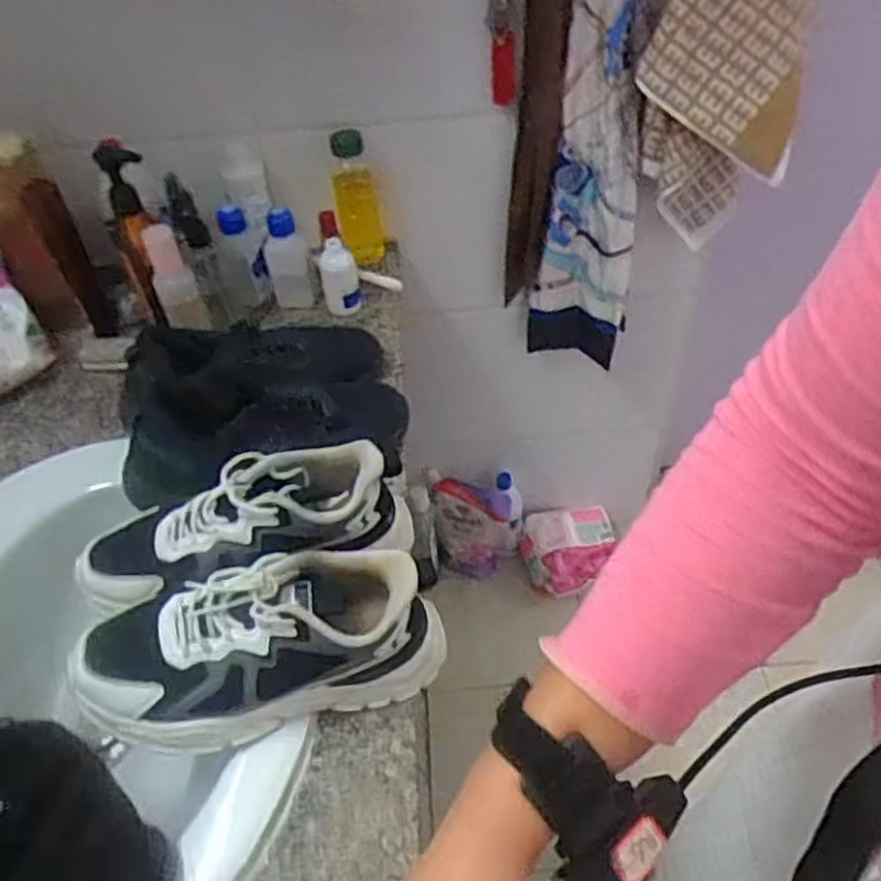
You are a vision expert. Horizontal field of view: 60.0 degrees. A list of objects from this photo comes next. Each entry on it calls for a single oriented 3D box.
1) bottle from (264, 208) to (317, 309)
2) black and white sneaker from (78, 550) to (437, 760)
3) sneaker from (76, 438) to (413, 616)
[{"bbox_3d":[-0.188,-0.223,0.949,0.052,0.127,0.033,-14,48,-8],"label":"bottle"},{"bbox_3d":[-0.138,0.156,0.596,0.272,0.119,0.112,-16,49,-10],"label":"black and white sneaker"},{"bbox_3d":[-0.164,0.081,0.658,0.277,0.114,0.089,-12,48,-6],"label":"sneaker"}]

